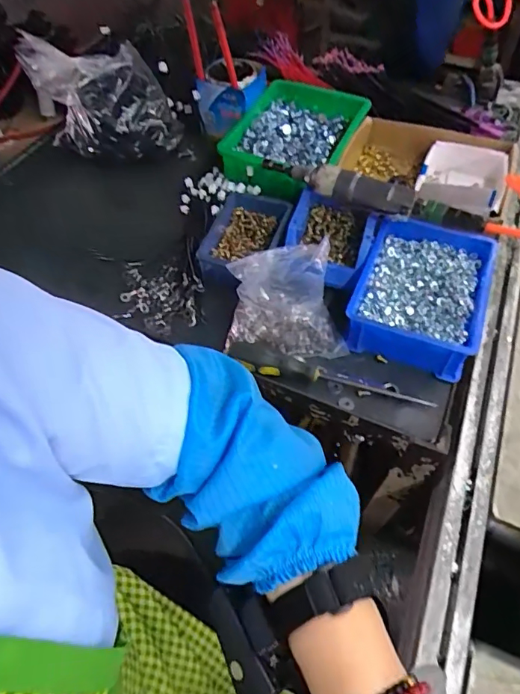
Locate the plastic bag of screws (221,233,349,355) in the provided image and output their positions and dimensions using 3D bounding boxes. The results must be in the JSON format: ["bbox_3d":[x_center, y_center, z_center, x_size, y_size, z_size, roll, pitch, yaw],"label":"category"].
[{"bbox_3d":[0.030,-0.065,0.589,0.141,0.058,0.132,-2,54,-1],"label":"plastic bag of screws"}]

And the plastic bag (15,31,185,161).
[{"bbox_3d":[-0.249,-0.390,0.763,0.203,0.170,0.107,23,57,16],"label":"plastic bag"}]

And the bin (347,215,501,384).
[{"bbox_3d":[0.202,-0.063,0.606,0.151,0.081,0.188,19,56,14],"label":"bin"}]

